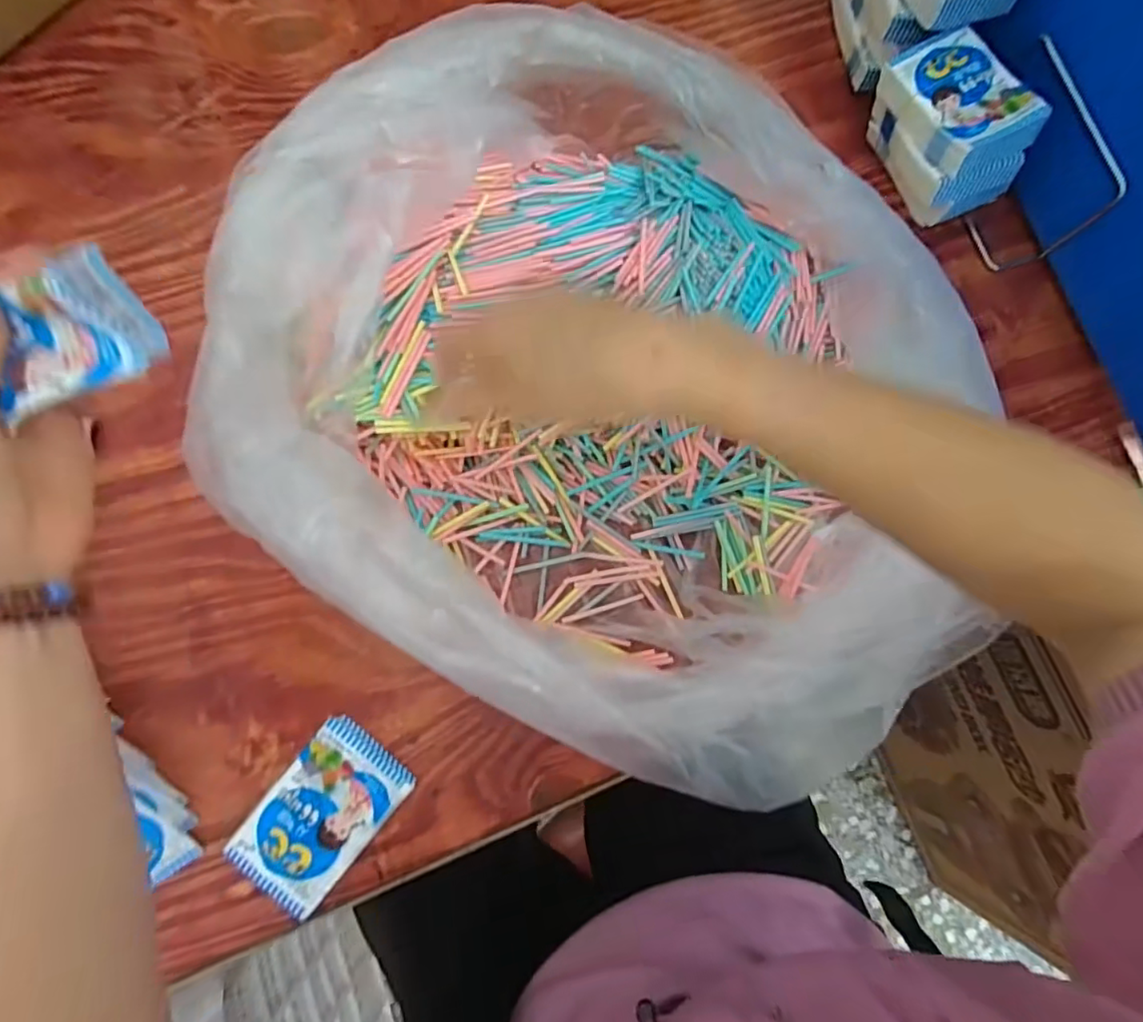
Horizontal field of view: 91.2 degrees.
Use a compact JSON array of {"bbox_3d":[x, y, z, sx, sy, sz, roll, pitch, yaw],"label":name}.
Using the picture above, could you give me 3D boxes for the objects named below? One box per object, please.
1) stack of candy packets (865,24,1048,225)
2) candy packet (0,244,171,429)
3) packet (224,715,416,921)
[{"bbox_3d":[0.302,-0.309,0.451,0.076,0.070,0.123,-22,79,-6],"label":"stack of candy packets"},{"bbox_3d":[-0.219,-0.068,0.216,0.097,0.036,0.049,-6,78,2],"label":"candy packet"},{"bbox_3d":[-0.166,0.200,0.369,0.071,0.010,0.109,39,80,7],"label":"packet"}]

